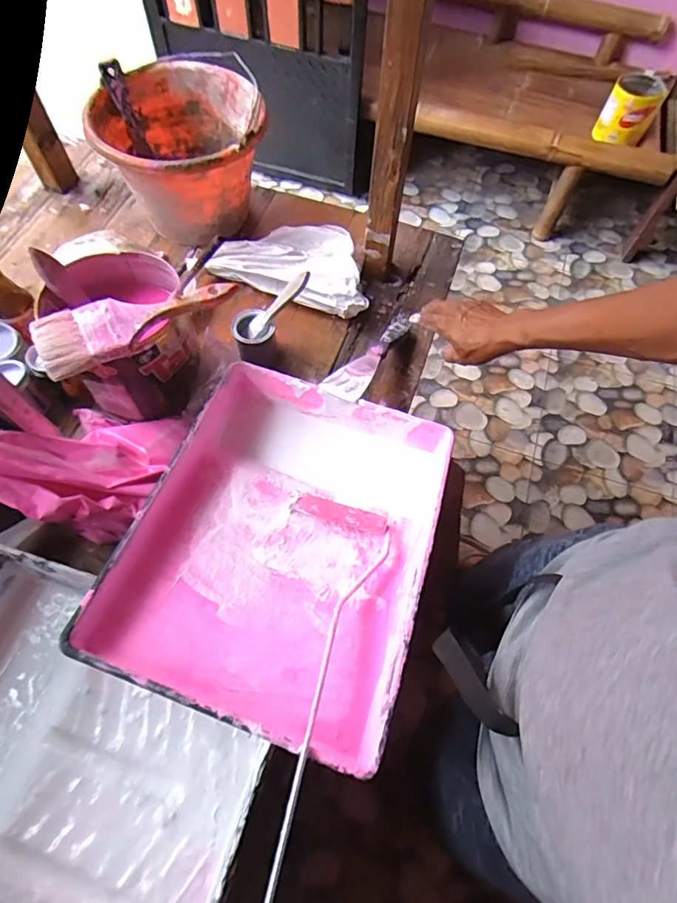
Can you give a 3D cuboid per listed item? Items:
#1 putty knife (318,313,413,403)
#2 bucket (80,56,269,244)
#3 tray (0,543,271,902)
[{"bbox_3d":[0.050,-0.134,0.648,0.045,0.010,0.229,29,48,10],"label":"putty knife"},{"bbox_3d":[-0.228,-0.442,0.743,0.220,0.172,0.233,1,65,-2],"label":"bucket"},{"bbox_3d":[-0.246,0.279,0.449,0.344,0.074,0.291,17,66,5],"label":"tray"}]

